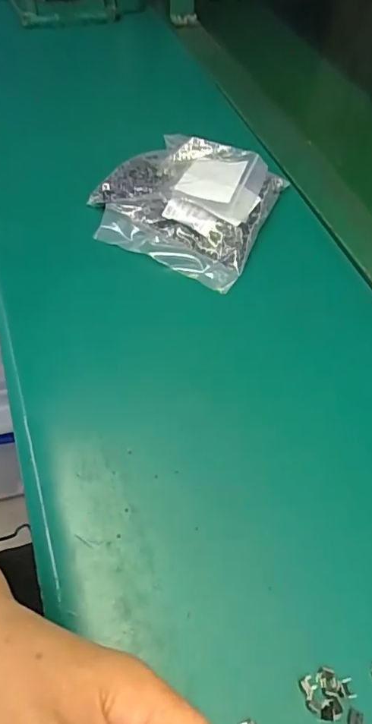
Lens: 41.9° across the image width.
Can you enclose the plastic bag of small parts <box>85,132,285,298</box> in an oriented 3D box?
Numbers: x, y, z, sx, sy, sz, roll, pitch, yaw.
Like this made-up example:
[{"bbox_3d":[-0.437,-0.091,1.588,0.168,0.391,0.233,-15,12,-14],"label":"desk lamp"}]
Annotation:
[{"bbox_3d":[-0.003,-0.151,0.443,0.154,0.043,0.155,19,54,10],"label":"plastic bag of small parts"}]

